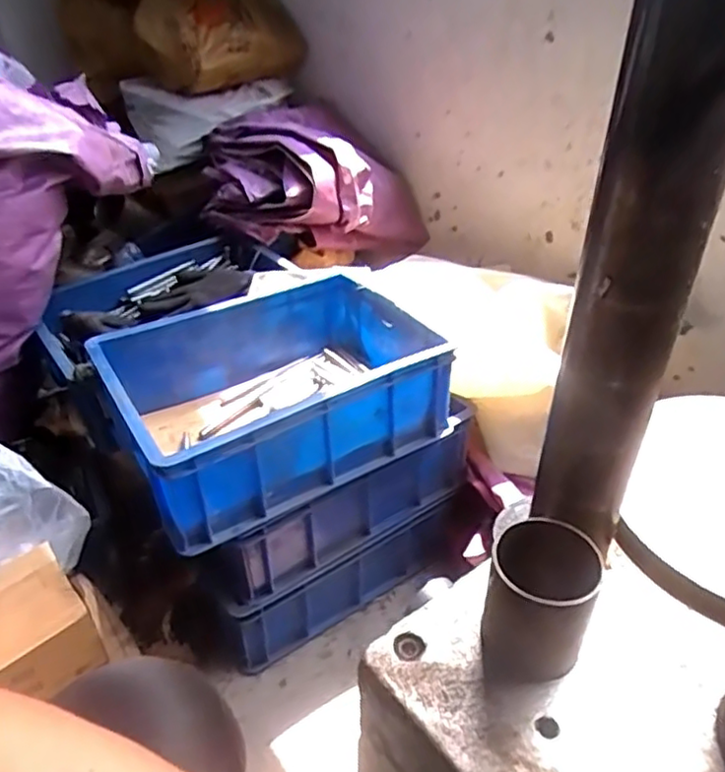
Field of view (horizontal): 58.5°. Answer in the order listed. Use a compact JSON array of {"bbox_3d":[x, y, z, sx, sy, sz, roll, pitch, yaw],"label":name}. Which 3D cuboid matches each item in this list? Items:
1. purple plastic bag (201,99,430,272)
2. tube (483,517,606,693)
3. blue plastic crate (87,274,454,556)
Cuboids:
[{"bbox_3d":[-0.104,-0.397,1.288,0.390,0.231,0.363,-31,46,-35],"label":"purple plastic bag"},{"bbox_3d":[0.115,0.143,0.434,0.068,0.099,0.064,-4,36,-4],"label":"tube"},{"bbox_3d":[-0.115,0.002,0.867,0.404,0.139,0.290,-21,41,-26],"label":"blue plastic crate"}]

